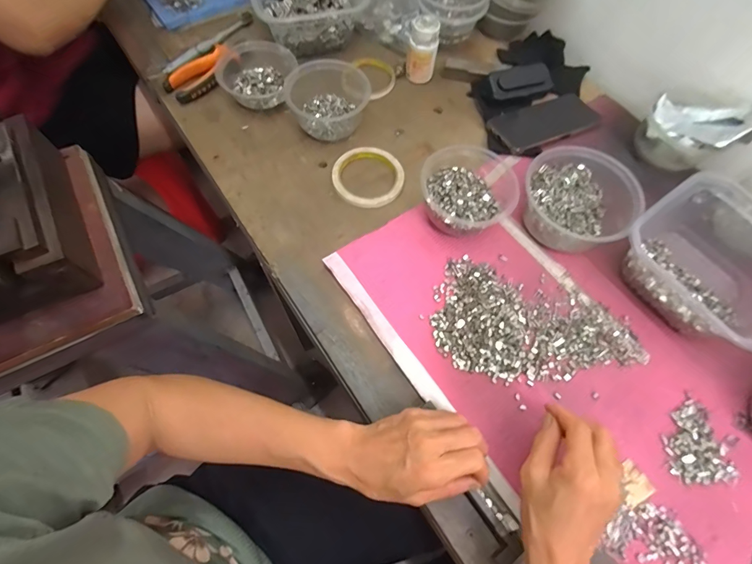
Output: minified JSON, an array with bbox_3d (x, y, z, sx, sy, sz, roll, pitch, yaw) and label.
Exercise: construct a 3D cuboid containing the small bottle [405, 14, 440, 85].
[{"bbox_3d":[0.072,-0.356,0.586,0.042,0.074,0.047,12,66,4],"label":"small bottle"}]

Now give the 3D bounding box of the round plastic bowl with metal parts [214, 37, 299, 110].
[{"bbox_3d":[-0.176,-0.310,0.571,0.108,0.051,0.118,1,66,-1],"label":"round plastic bowl with metal parts"}]

